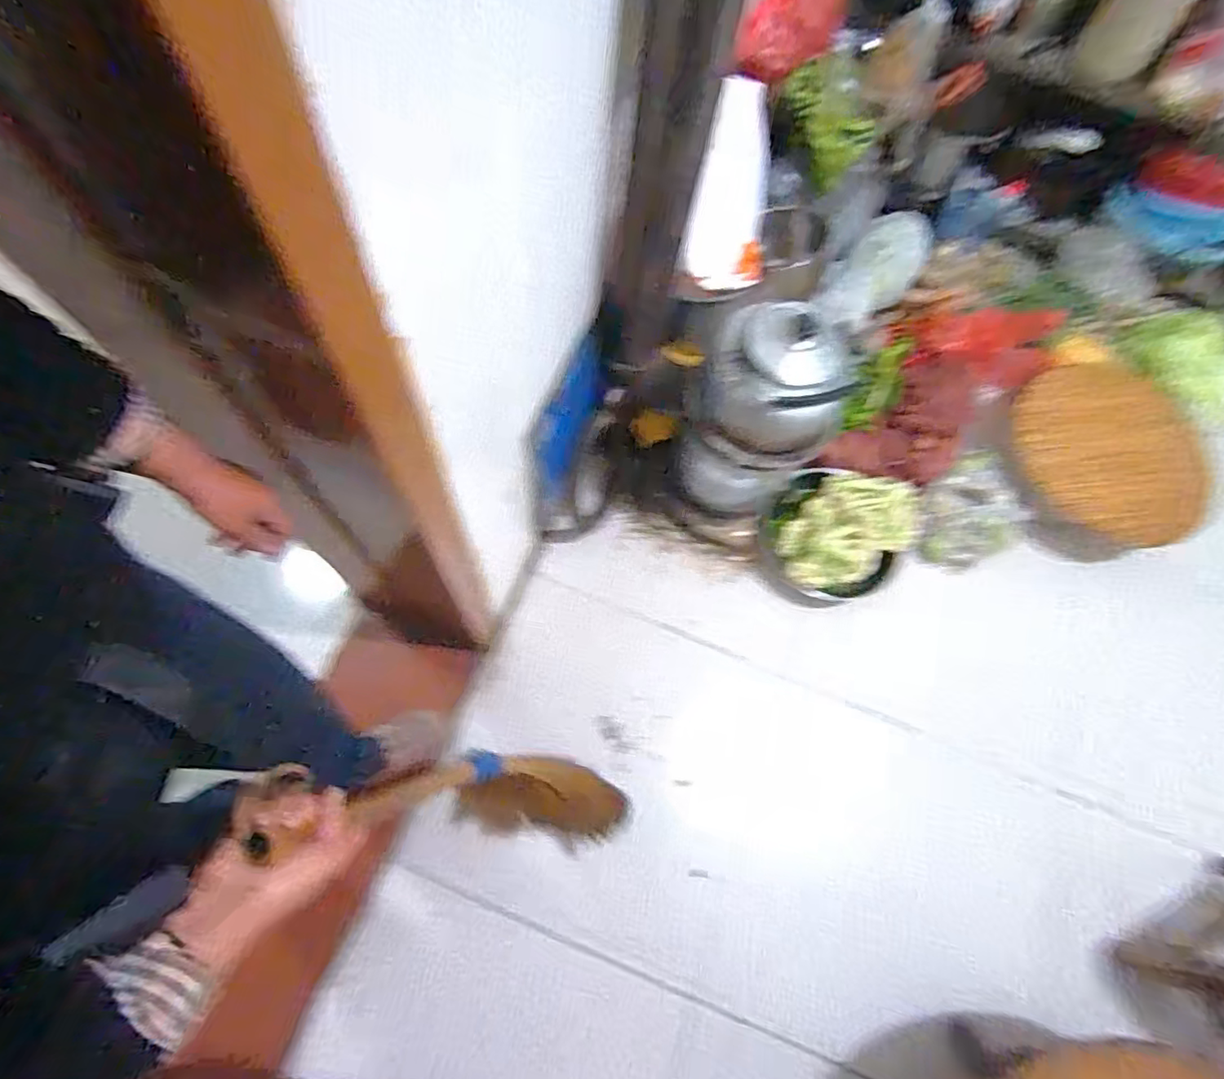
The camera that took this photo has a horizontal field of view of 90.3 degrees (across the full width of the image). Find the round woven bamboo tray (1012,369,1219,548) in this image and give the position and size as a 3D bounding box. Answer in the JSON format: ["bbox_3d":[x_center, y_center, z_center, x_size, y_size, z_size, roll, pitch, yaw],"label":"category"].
[{"bbox_3d":[1.203,-0.230,1.470,0.451,0.040,0.506,18,72,9],"label":"round woven bamboo tray"}]

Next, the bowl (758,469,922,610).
[{"bbox_3d":[0.508,-0.014,1.383,0.297,0.145,0.325,2,67,-4],"label":"bowl"}]

